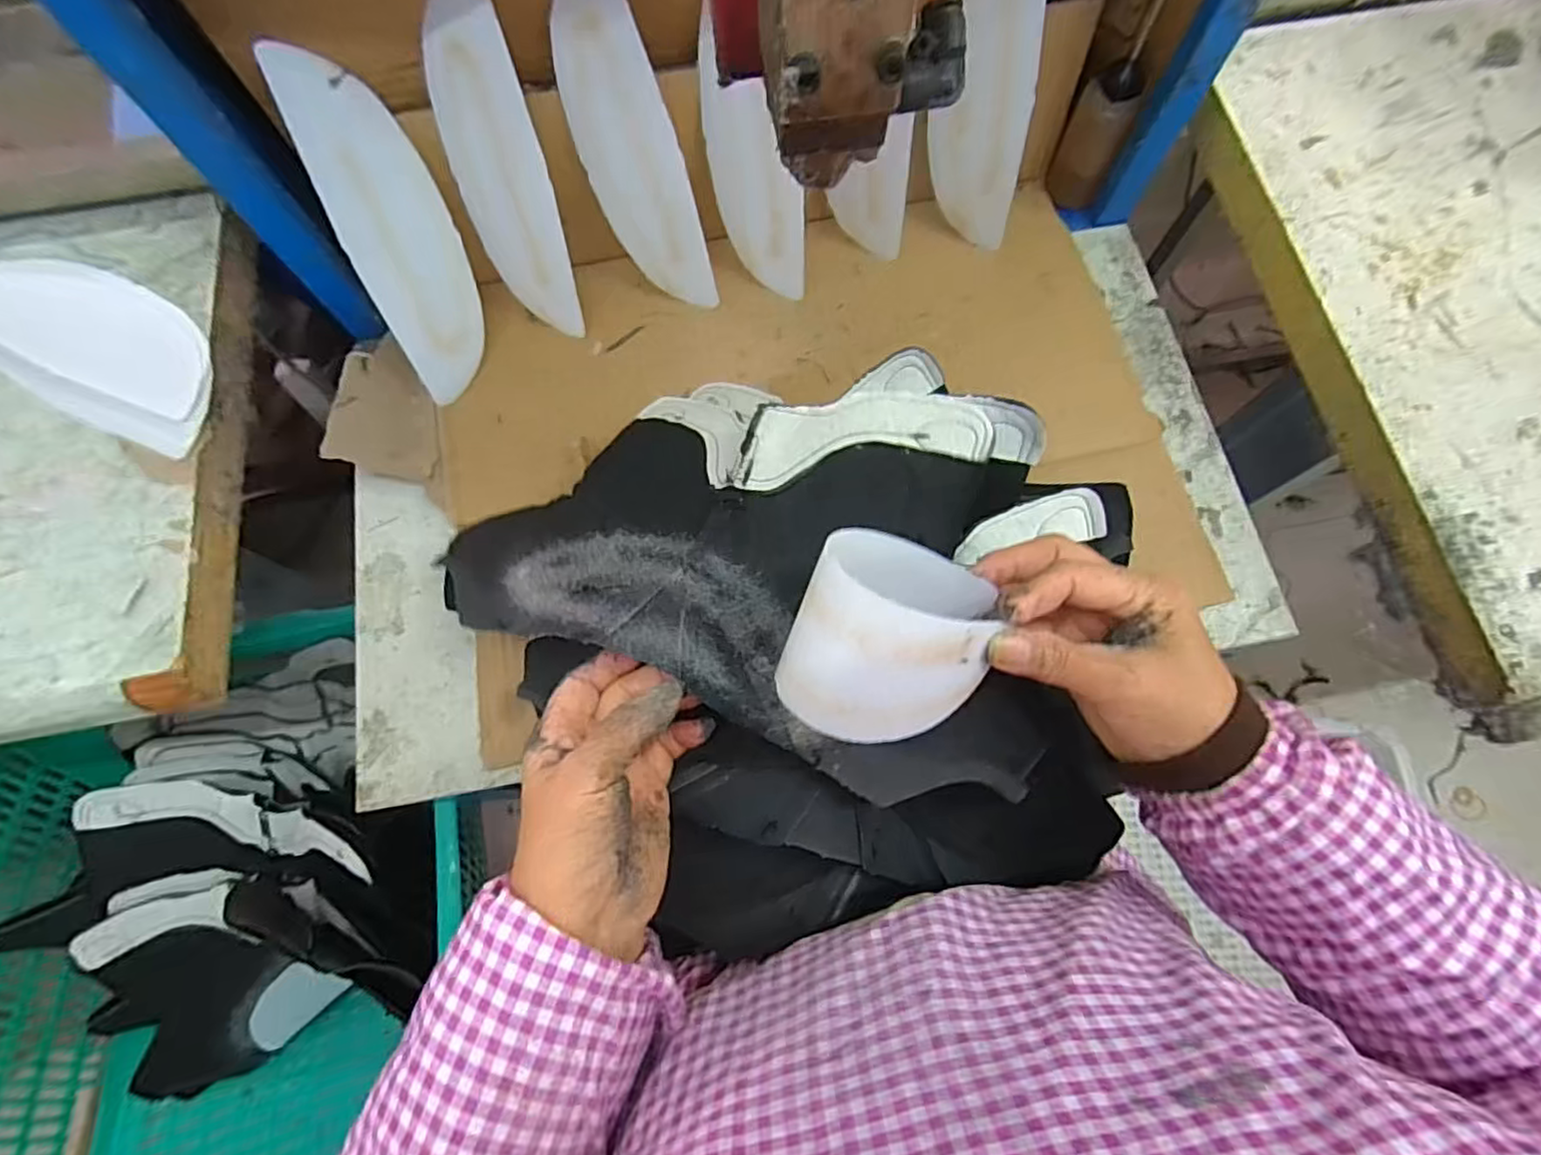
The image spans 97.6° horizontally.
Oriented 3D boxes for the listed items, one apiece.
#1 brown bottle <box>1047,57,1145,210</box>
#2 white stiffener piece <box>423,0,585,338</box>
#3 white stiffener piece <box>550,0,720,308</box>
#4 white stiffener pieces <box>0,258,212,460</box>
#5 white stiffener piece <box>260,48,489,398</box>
[{"bbox_3d":[0.255,-0.348,0.533,0.043,0.107,0.043,21,53,7],"label":"brown bottle"},{"bbox_3d":[-0.187,-0.278,0.469,0.070,0.210,0.008,4,43,14],"label":"white stiffener piece"},{"bbox_3d":[-0.098,-0.294,0.472,0.071,0.209,0.010,-3,44,19],"label":"white stiffener piece"},{"bbox_3d":[-0.481,-0.168,0.477,0.234,0.012,0.097,30,76,9],"label":"white stiffener pieces"},{"bbox_3d":[-0.257,-0.237,0.470,0.073,0.211,0.006,-31,36,-25],"label":"white stiffener piece"}]

